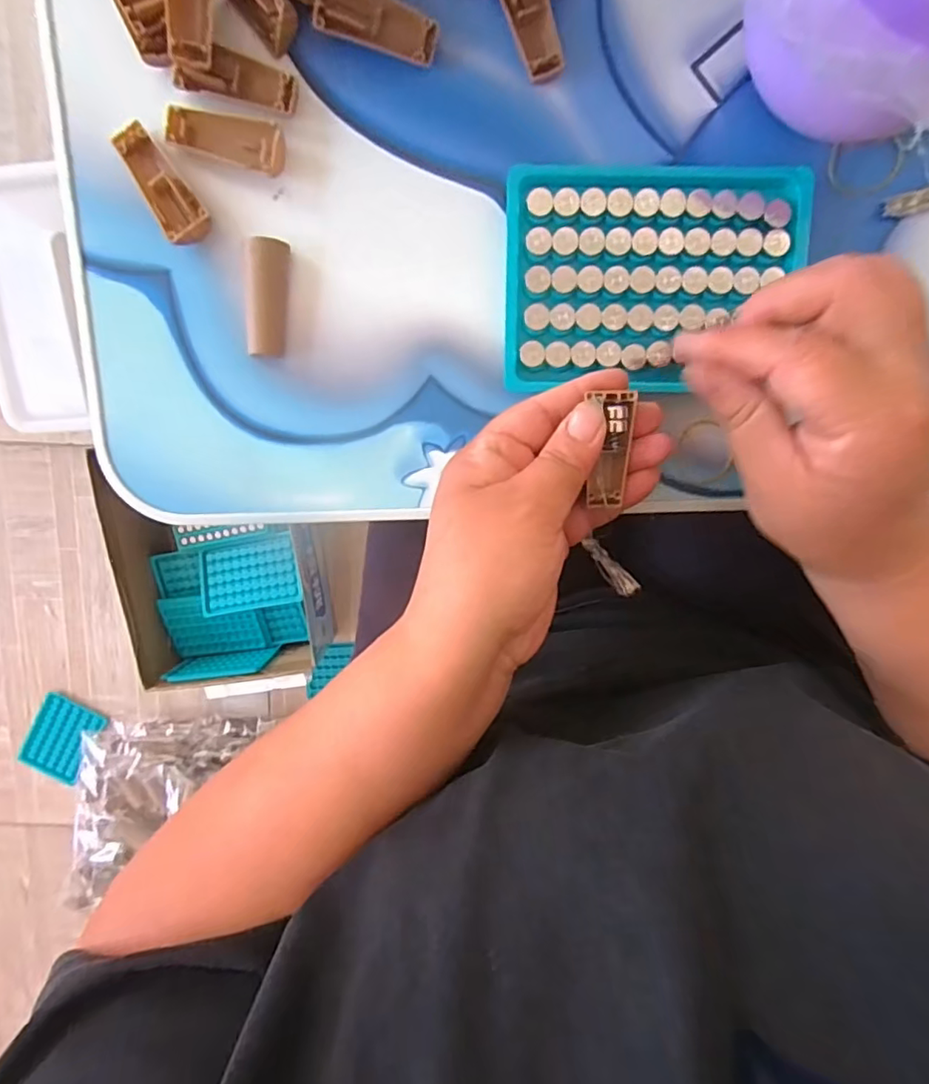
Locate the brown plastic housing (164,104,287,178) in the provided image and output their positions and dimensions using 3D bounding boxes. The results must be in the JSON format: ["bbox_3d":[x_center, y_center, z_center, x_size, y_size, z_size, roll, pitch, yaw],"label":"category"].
[{"bbox_3d":[-0.105,-0.177,0.244,0.051,0.007,0.018,16,99,-3],"label":"brown plastic housing"}]

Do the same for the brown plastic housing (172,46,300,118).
[{"bbox_3d":[-0.097,-0.198,0.237,0.049,0.011,0.016,11,100,-2],"label":"brown plastic housing"}]

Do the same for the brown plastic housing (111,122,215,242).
[{"bbox_3d":[-0.134,-0.158,0.246,0.020,0.009,0.049,-31,98,5],"label":"brown plastic housing"}]

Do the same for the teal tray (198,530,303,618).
[{"bbox_3d":[-0.291,0.044,0.756,0.123,0.011,0.096,-10,84,-20],"label":"teal tray"}]

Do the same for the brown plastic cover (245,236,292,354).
[{"bbox_3d":[-0.090,-0.112,0.255,0.017,0.011,0.050,7,100,-1],"label":"brown plastic cover"}]

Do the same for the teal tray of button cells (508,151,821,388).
[{"bbox_3d":[0.084,-0.120,0.249,0.130,0.019,0.098,-1,100,0],"label":"teal tray of button cells"}]

